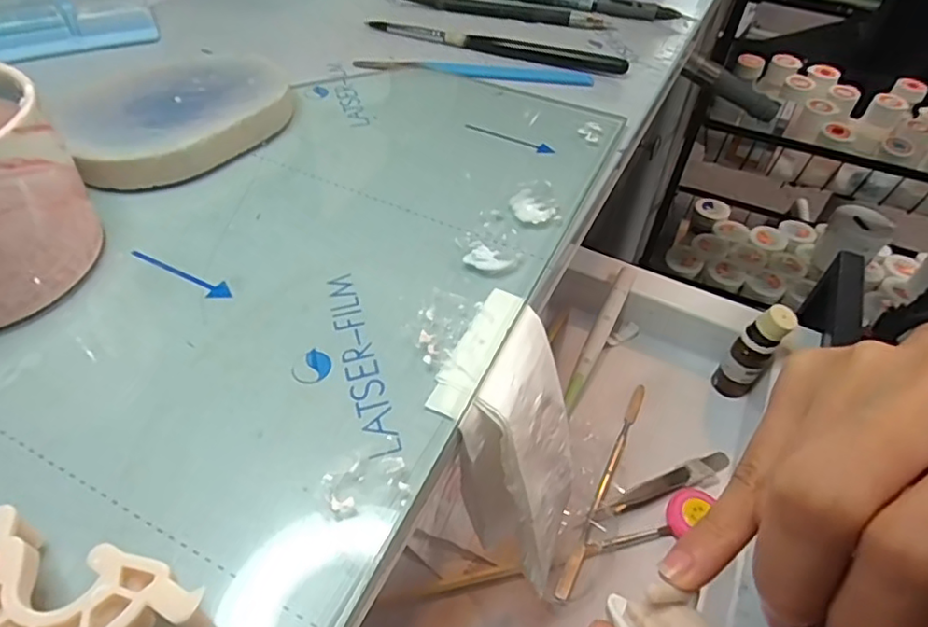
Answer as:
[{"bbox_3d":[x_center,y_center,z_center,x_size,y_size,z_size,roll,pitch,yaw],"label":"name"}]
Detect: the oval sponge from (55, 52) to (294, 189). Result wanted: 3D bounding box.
[{"bbox_3d":[-0.136,-0.097,0.281,0.098,0.018,0.096,-28,55,-26],"label":"oval sponge"}]

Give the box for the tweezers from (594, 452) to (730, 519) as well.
[{"bbox_3d":[0.123,0.103,0.352,0.103,0.010,0.016,-18,51,-19],"label":"tweezers"}]

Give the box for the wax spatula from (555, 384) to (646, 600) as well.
[{"bbox_3d":[0.087,0.097,0.355,0.007,0.011,0.157,22,50,17],"label":"wax spatula"}]

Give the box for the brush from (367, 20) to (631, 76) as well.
[{"bbox_3d":[0.018,-0.166,0.362,0.163,0.008,0.014,17,49,12],"label":"brush"}]

